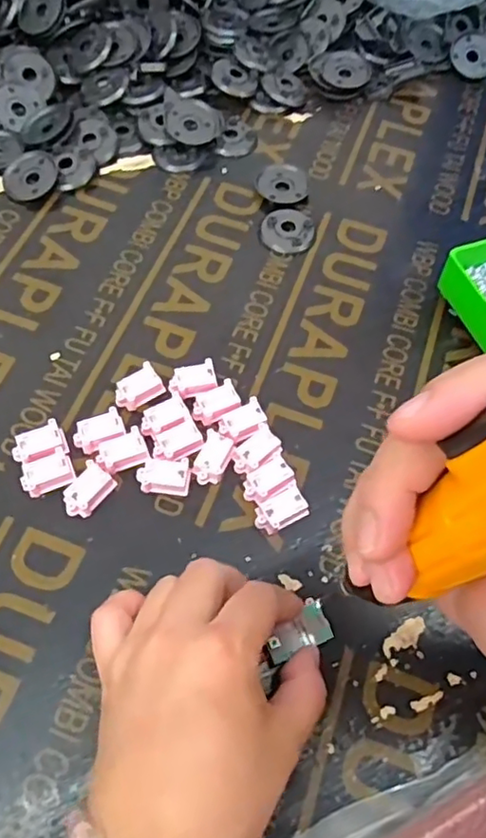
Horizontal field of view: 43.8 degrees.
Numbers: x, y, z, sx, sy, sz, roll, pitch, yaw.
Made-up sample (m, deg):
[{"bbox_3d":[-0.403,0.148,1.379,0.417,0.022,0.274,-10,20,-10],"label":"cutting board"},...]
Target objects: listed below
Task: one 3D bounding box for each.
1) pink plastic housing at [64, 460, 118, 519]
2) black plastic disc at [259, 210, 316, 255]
[{"bbox_3d":[-0.087,0.041,0.339,0.019,0.012,0.030,31,65,13],"label":"pink plastic housing"},{"bbox_3d":[0.033,-0.139,0.447,0.040,0.007,0.037,1,62,-3],"label":"black plastic disc"}]

